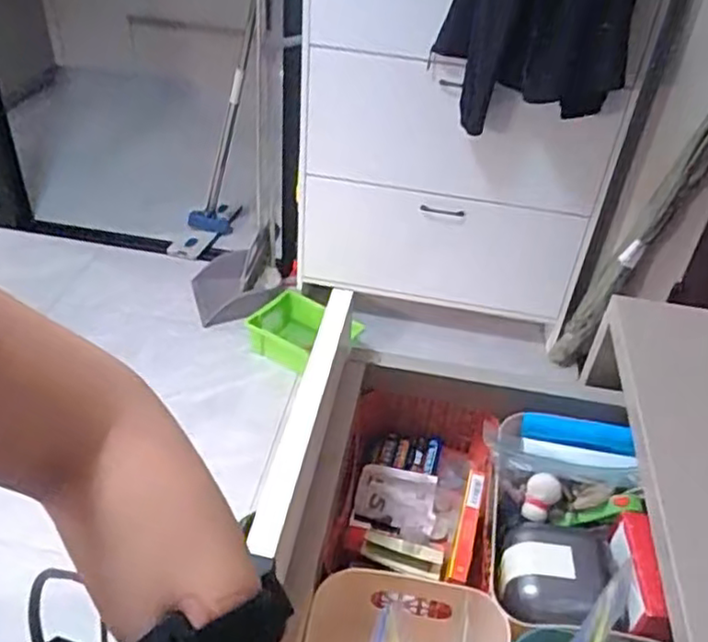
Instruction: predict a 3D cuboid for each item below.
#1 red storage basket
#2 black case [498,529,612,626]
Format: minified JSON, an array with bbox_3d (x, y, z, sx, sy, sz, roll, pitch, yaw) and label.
[{"bbox_3d":[0.050,0.141,0.564,0.118,0.067,0.166,10,39,6],"label":"red storage basket"},{"bbox_3d":[0.138,0.176,0.468,0.070,0.029,0.067,8,38,4],"label":"black case"}]

